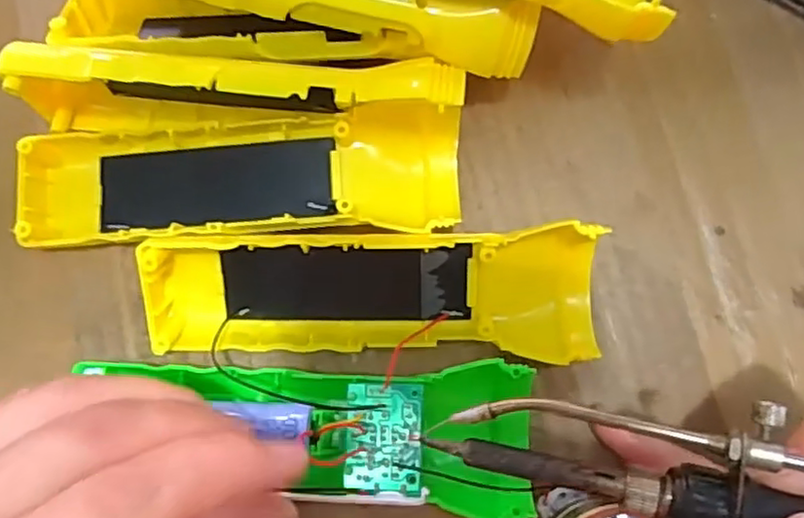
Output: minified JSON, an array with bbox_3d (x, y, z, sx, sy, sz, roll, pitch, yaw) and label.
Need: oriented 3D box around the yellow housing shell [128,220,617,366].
[{"bbox_3d":[-0.010,0.014,0.241,0.161,0.033,0.042,0,80,-1],"label":"yellow housing shell"}]

